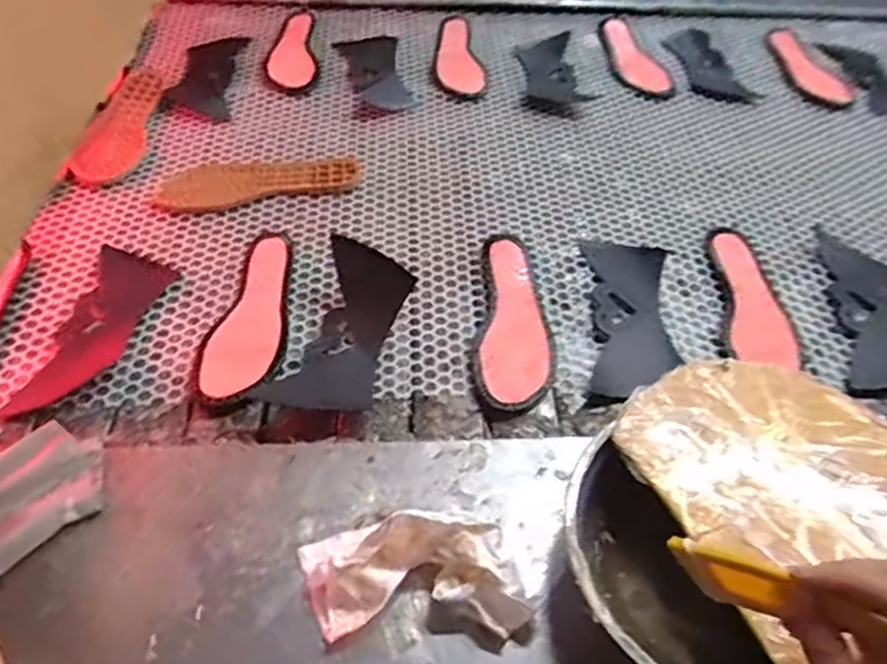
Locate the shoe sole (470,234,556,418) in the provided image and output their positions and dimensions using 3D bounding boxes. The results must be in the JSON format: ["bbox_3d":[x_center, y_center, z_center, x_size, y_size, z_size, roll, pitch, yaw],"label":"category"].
[{"bbox_3d":[0.075,-0.023,0.677,0.074,0.015,0.234,8,48,0],"label":"shoe sole"}]

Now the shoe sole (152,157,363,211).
[{"bbox_3d":[-0.220,-0.182,0.809,0.237,0.016,0.077,-7,60,-7],"label":"shoe sole"}]

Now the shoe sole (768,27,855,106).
[{"bbox_3d":[0.575,-0.408,1.039,0.087,0.027,0.204,2,46,-1],"label":"shoe sole"}]

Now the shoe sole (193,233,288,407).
[{"bbox_3d":[-0.185,-0.019,0.656,0.075,0.012,0.212,5,50,8],"label":"shoe sole"}]

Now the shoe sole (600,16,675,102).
[{"bbox_3d":[0.292,-0.434,1.036,0.085,0.026,0.261,0,45,-3],"label":"shoe sole"}]

